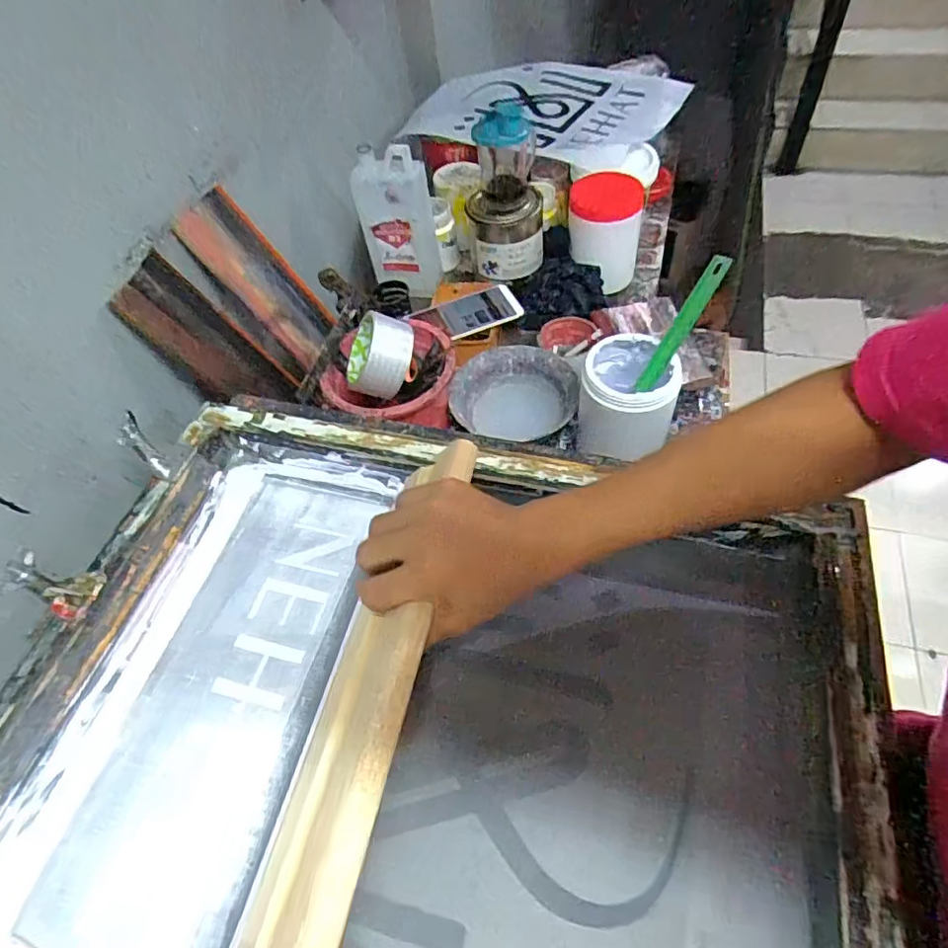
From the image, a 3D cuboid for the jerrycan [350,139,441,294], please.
[{"bbox_3d":[-0.112,-0.371,0.863,0.108,0.219,0.069,-13,55,-2],"label":"jerrycan"}]

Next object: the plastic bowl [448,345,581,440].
[{"bbox_3d":[0.050,-0.097,0.724,0.156,0.042,0.137,-1,55,6],"label":"plastic bowl"}]

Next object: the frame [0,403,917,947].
[{"bbox_3d":[-0.033,0.164,0.379,0.539,0.048,0.455,10,55,13],"label":"frame"}]

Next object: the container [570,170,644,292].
[{"bbox_3d":[0.190,-0.354,0.845,0.100,0.124,0.101,5,56,10],"label":"container"}]

